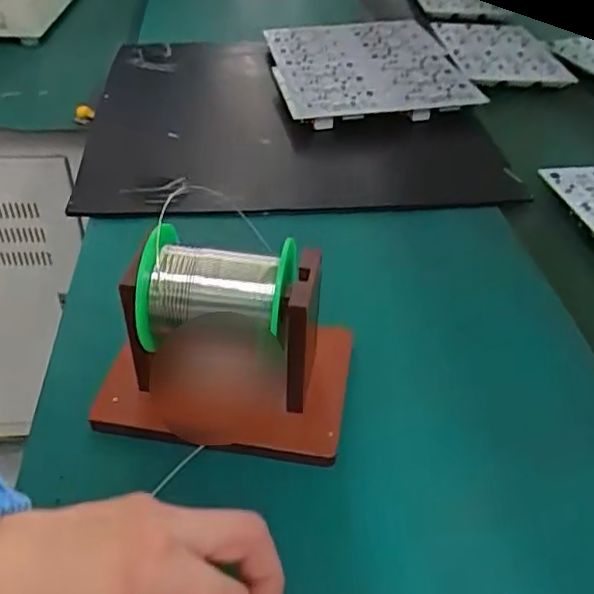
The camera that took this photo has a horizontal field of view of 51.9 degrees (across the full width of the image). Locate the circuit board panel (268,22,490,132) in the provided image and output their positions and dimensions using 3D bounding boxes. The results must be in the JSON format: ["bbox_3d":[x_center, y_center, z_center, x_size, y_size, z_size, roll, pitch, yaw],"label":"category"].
[{"bbox_3d":[0.079,-0.261,0.695,0.202,0.028,0.214,-6,48,-7],"label":"circuit board panel"}]

